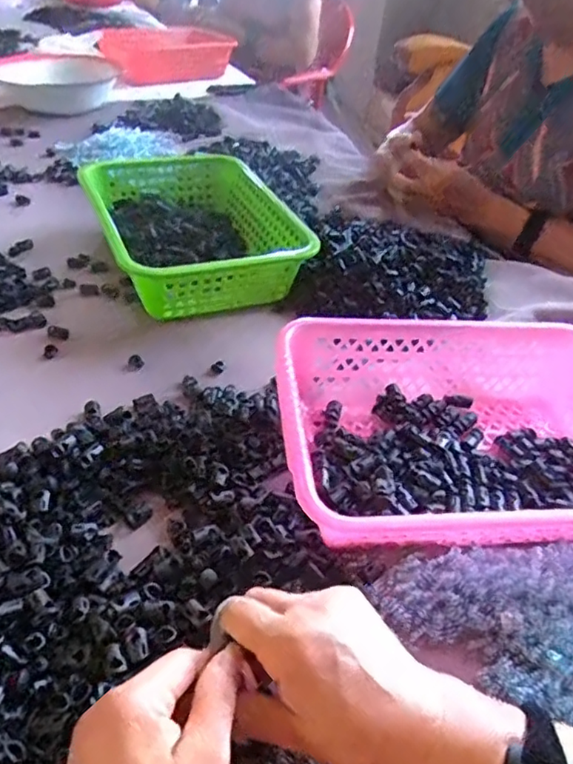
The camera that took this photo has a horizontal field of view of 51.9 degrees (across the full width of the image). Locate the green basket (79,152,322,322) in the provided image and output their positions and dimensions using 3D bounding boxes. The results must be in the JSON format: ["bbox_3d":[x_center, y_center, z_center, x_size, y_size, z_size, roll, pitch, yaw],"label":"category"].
[{"bbox_3d":[-0.122,-0.196,0.742,0.223,0.076,0.303,-9,40,-20],"label":"green basket"}]

